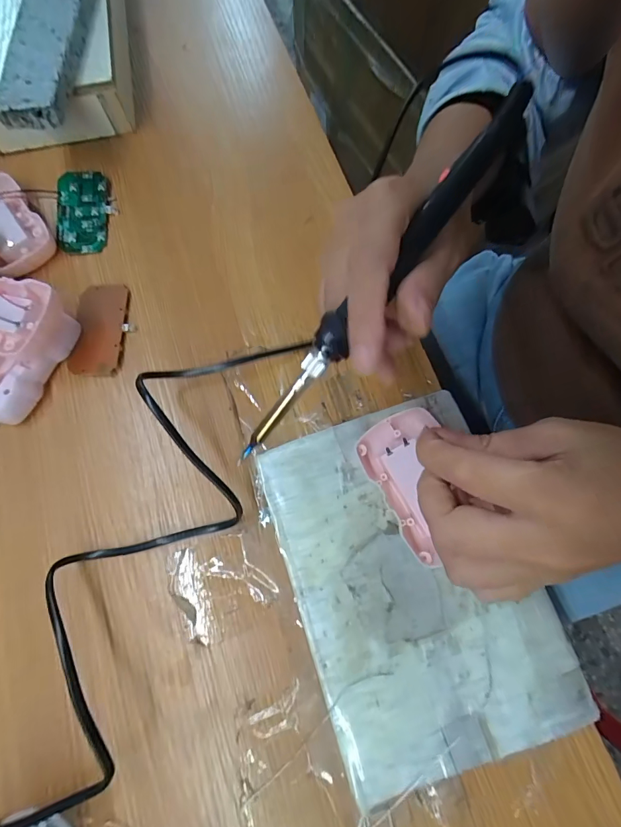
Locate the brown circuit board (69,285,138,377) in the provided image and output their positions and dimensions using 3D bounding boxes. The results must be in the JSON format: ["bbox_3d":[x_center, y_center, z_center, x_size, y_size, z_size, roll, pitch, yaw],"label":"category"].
[{"bbox_3d":[-0.155,-0.063,0.290,0.041,0.005,0.074,-1,75,2],"label":"brown circuit board"}]

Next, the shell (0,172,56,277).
[{"bbox_3d":[-0.242,-0.148,0.305,0.054,0.018,0.090,-38,77,-8],"label":"shell"}]

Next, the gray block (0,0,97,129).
[{"bbox_3d":[-0.200,-0.285,0.296,0.048,0.020,0.149,2,75,3],"label":"gray block"}]

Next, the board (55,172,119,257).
[{"bbox_3d":[-0.182,-0.163,0.315,0.043,0.005,0.072,0,82,-4],"label":"board"}]

